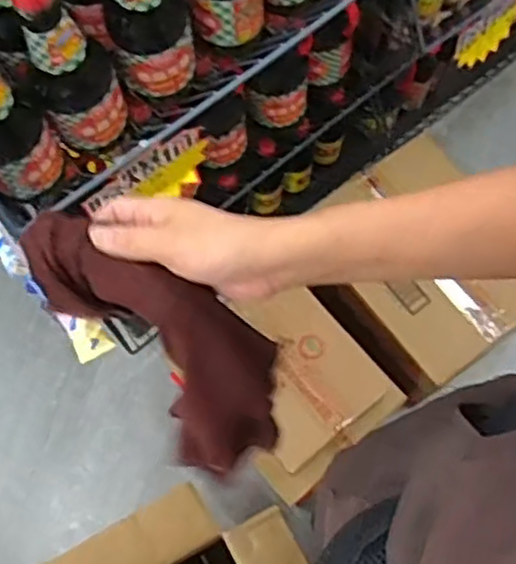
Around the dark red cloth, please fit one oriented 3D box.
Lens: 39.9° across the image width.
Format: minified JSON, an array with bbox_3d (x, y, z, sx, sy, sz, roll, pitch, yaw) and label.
[{"bbox_3d":[-0.057,0.041,0.470,0.092,0.060,0.222,-48,114,-12],"label":"dark red cloth"}]

